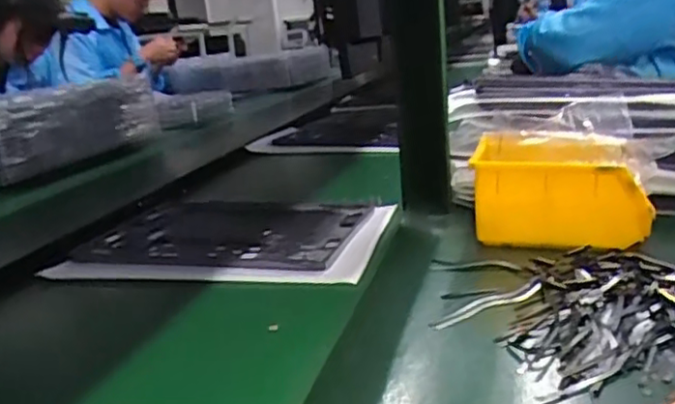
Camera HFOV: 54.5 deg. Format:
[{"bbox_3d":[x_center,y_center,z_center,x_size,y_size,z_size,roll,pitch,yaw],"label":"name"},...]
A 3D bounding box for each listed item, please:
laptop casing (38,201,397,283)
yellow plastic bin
[{"bbox_3d":[-0.097,0.032,0.626,0.280,0.014,0.196,-2,16,13],"label":"laptop casing"},{"bbox_3d":[0.184,-0.014,0.556,0.128,0.076,0.104,-1,16,14],"label":"yellow plastic bin"}]

